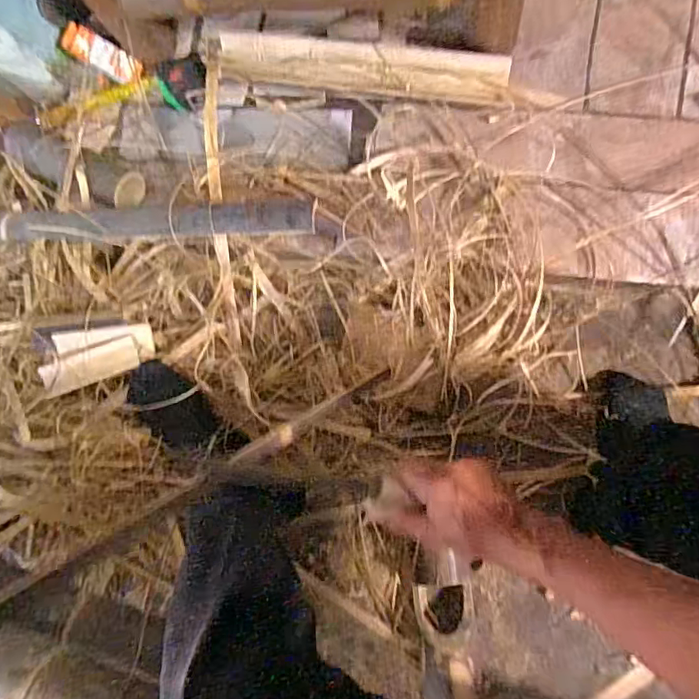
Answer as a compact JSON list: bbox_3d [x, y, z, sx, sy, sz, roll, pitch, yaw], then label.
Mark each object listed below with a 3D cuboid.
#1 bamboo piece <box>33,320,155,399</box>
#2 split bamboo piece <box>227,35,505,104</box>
[{"bbox_3d":[-0.374,0.004,0.795,0.164,0.038,0.092,-16,84,-7],"label":"bamboo piece"},{"bbox_3d":[0.007,-0.423,0.793,0.449,0.038,0.079,12,88,12],"label":"split bamboo piece"}]

